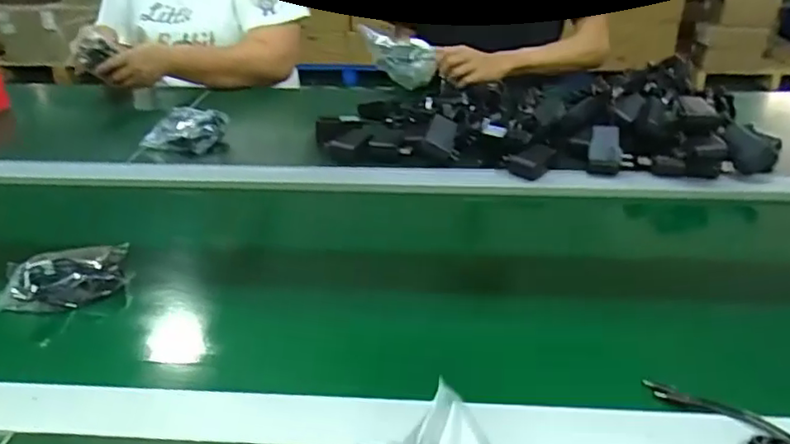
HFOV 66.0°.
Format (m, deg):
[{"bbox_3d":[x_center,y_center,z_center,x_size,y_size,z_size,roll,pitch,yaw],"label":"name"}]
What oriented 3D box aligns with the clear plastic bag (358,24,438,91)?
[{"bbox_3d":[0.001,-0.317,1.145,0.079,0.093,0.160,28,12,40],"label":"clear plastic bag"}]

